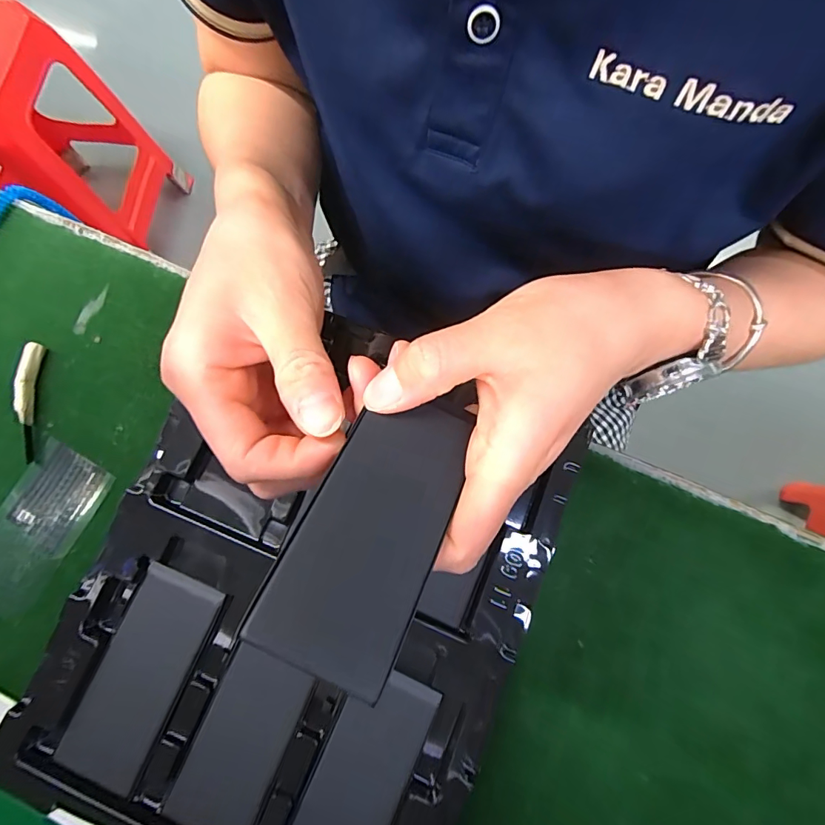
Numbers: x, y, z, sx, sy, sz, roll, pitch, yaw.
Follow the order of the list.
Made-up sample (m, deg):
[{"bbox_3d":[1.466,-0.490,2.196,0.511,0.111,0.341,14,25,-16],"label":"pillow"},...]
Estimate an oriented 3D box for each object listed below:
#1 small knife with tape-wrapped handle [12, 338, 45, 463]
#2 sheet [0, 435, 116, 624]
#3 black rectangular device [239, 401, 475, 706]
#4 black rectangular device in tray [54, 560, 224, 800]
[{"bbox_3d":[-0.273,-0.008,0.320,0.009,0.017,0.085,-5,75,-1],"label":"small knife with tape-wrapped handle"},{"bbox_3d":[-0.256,0.078,0.304,0.061,0.004,0.108,28,77,8],"label":"sheet"},{"bbox_3d":[-0.012,0.035,0.148,0.044,0.004,0.093,23,60,7],"label":"black rectangular device"},{"bbox_3d":[-0.134,0.129,0.225,0.042,0.006,0.096,21,76,6],"label":"black rectangular device in tray"}]

